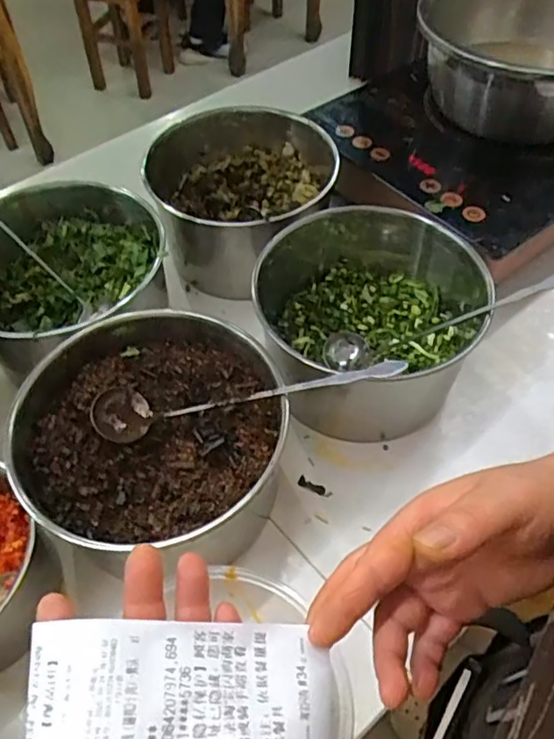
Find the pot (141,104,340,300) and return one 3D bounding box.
[{"bbox_3d":[-0.042,-0.197,0.707,0.201,0.132,0.210,0,52,-1],"label":"pot"}]

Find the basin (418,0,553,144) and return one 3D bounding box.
[{"bbox_3d":[0.309,-0.378,0.727,0.270,0.112,0.281,18,54,13],"label":"basin"}]

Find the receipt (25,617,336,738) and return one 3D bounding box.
[{"bbox_3d":[-0.037,0.140,0.255,0.131,0.020,0.054,11,50,-17],"label":"receipt"}]

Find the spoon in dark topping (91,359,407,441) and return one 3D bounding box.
[{"bbox_3d":[-0.026,0.026,0.478,0.257,0.049,0.047,-8,50,17],"label":"spoon in dark topping"}]

